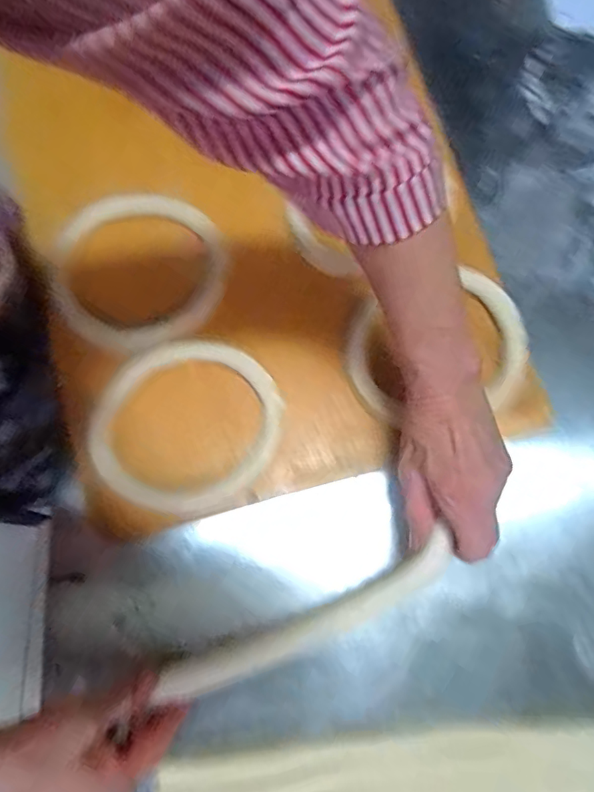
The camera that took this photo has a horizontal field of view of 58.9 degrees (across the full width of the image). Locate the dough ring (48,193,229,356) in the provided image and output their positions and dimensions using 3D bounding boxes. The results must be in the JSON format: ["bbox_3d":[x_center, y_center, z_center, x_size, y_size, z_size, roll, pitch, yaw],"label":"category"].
[{"bbox_3d":[-0.153,-0.124,0.505,0.167,0.014,0.160,-21,76,-6],"label":"dough ring"}]

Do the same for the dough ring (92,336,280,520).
[{"bbox_3d":[-0.100,0.024,0.469,0.155,0.011,0.161,0,75,-1],"label":"dough ring"}]

